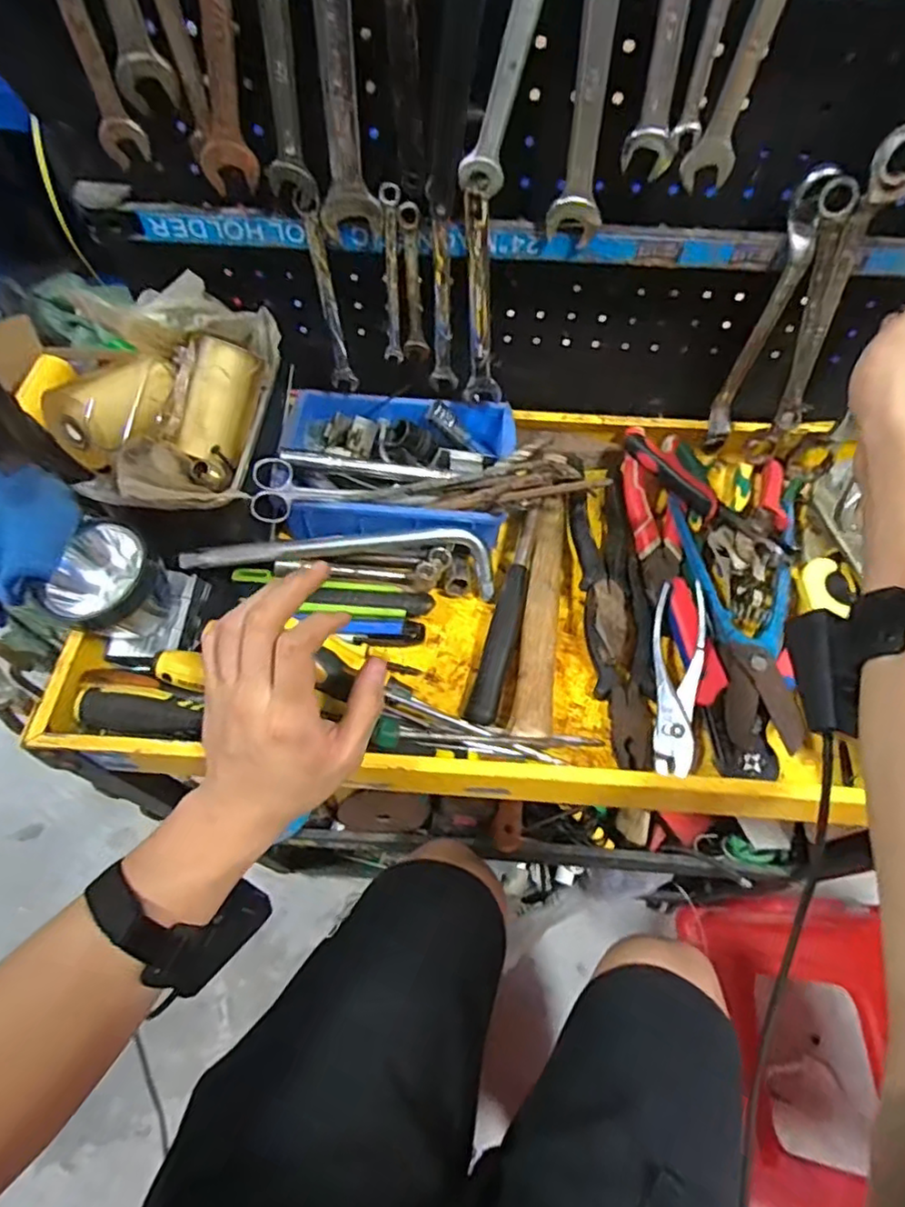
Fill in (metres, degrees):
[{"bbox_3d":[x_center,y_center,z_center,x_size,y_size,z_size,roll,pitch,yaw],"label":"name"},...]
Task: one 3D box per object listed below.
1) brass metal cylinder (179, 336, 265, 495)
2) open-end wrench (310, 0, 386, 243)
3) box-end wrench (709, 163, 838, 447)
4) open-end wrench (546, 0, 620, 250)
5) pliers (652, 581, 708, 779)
[{"bbox_3d":[-0.171,-0.136,0.451,0.039,0.044,0.104,11,89,6],"label":"brass metal cylinder"},{"bbox_3d":[-0.064,-0.298,0.334,0.041,0.201,0.009,5,63,0],"label":"open-end wrench"},{"bbox_3d":[0.239,-0.210,0.482,0.027,0.232,0.037,34,66,17],"label":"box-end wrench"},{"bbox_3d":[0.076,-0.285,0.339,0.037,0.168,0.013,7,61,4],"label":"open-end wrench"},{"bbox_3d":[0.173,0.056,0.477,0.037,0.020,0.152,4,70,24],"label":"pliers"}]

